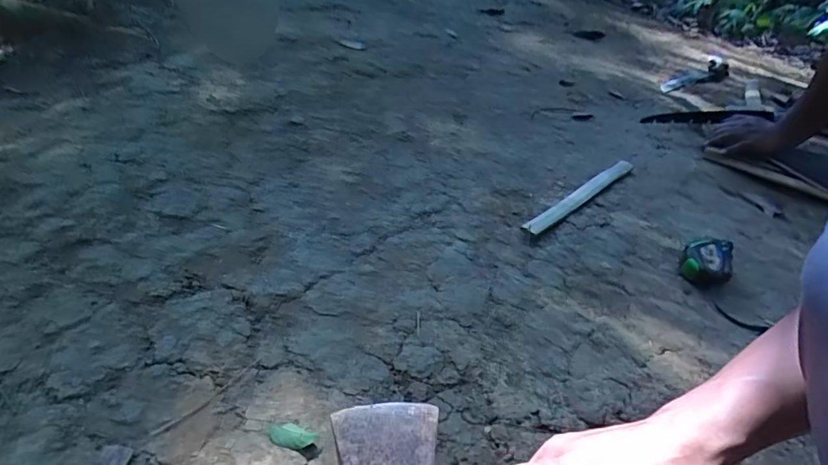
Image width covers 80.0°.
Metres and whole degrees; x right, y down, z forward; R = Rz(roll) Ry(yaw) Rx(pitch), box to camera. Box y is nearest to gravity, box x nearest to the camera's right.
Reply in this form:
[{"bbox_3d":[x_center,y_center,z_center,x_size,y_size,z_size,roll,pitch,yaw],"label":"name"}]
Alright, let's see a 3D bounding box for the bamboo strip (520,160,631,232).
[{"bbox_3d":[0.307,-0.072,0.890,0.346,0.022,0.032,-30,48,-35],"label":"bamboo strip"}]

